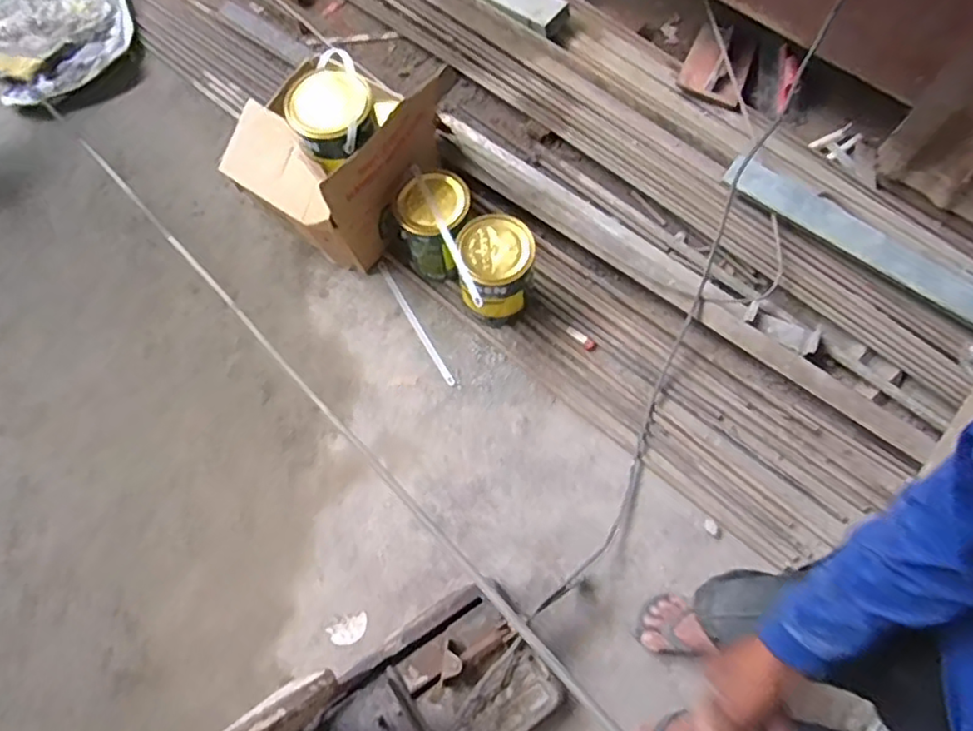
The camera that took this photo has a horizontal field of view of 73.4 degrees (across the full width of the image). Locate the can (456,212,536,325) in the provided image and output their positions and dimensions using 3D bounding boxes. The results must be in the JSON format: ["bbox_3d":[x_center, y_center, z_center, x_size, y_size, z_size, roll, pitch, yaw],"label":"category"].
[{"bbox_3d":[0.022,-0.201,1.430,0.163,0.212,0.182,-13,70,-5],"label":"can"}]

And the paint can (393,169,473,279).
[{"bbox_3d":[-0.108,-0.304,1.466,0.170,0.235,0.157,0,70,0],"label":"paint can"}]

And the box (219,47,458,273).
[{"bbox_3d":[-0.343,-0.472,1.430,0.385,0.427,0.343,29,72,11],"label":"box"}]

